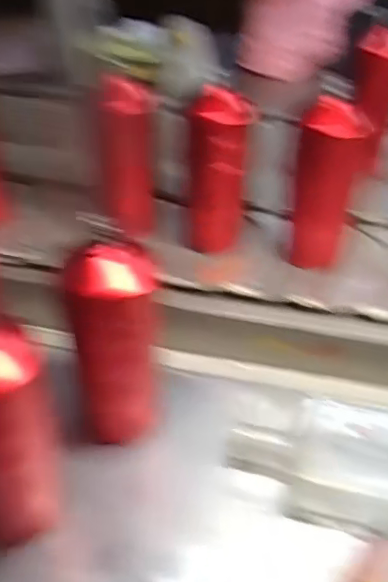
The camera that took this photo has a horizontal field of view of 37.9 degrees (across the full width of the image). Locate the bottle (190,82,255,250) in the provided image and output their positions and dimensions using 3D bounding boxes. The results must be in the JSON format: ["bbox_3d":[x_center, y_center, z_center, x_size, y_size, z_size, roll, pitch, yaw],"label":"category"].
[{"bbox_3d":[0.029,-0.133,0.662,0.072,0.185,0.061,-4,47,-6],"label":"bottle"}]

